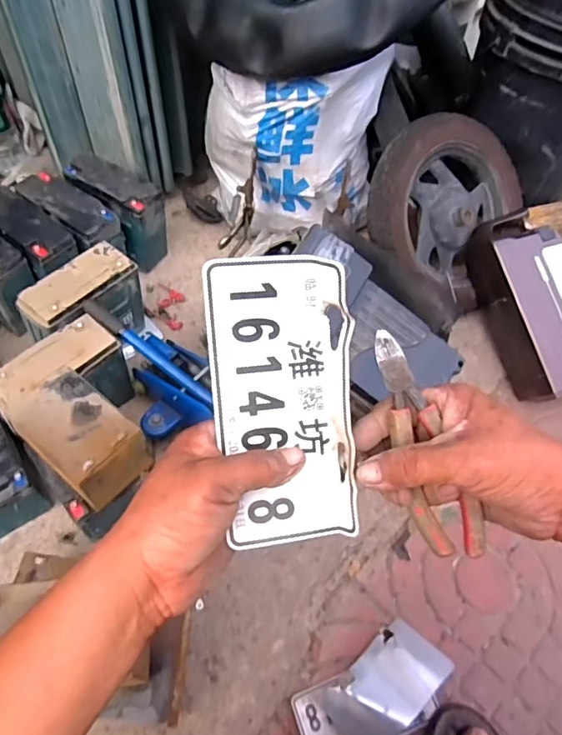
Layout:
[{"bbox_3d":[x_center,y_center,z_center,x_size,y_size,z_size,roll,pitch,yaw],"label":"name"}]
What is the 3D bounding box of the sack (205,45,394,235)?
[{"bbox_3d":[0.020,-0.422,0.991,0.340,0.303,0.184,2,52,1],"label":"sack"}]

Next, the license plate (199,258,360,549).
[{"bbox_3d":[0.001,0.023,0.330,0.086,0.016,0.179,-6,95,-6],"label":"license plate"}]

